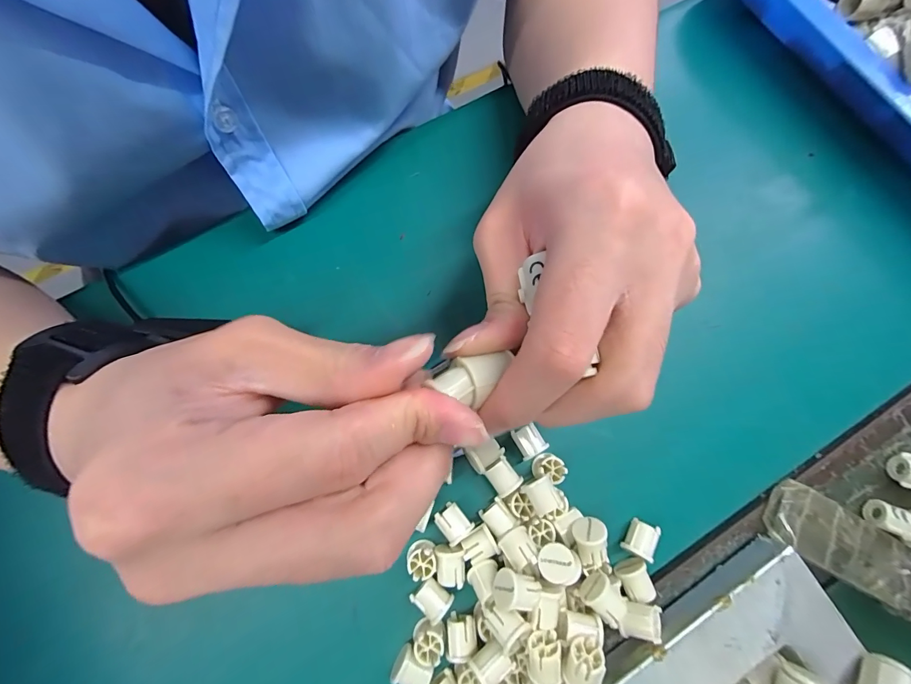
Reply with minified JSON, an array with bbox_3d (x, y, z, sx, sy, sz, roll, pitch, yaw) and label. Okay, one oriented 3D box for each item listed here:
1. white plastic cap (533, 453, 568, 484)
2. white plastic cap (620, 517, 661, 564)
[{"bbox_3d":[0.051,0.068,0.213,0.015,0.018,0.014,1,77,-3],"label":"white plastic cap"},{"bbox_3d":[0.096,0.102,0.206,0.013,0.012,0.017,28,77,4],"label":"white plastic cap"}]

